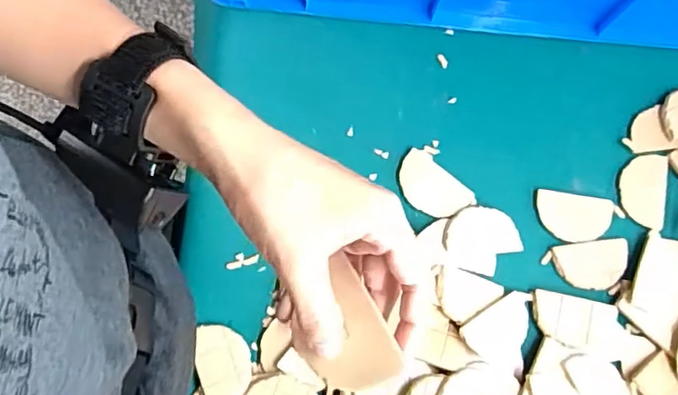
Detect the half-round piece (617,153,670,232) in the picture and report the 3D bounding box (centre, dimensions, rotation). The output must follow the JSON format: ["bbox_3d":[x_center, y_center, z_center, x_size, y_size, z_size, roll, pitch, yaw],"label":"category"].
[{"bbox_3d":[0.284,-0.007,0.528,0.043,0.006,0.069,11,77,1],"label":"half-round piece"}]

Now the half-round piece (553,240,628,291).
[{"bbox_3d":[0.229,0.061,0.511,0.068,0.004,0.043,-6,77,-3],"label":"half-round piece"}]

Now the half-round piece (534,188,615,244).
[{"bbox_3d":[0.214,0.018,0.516,0.071,0.004,0.044,9,77,1],"label":"half-round piece"}]

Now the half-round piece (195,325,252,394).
[{"bbox_3d":[-0.094,0.140,0.466,0.043,0.015,0.071,-15,77,-5],"label":"half-round piece"}]

